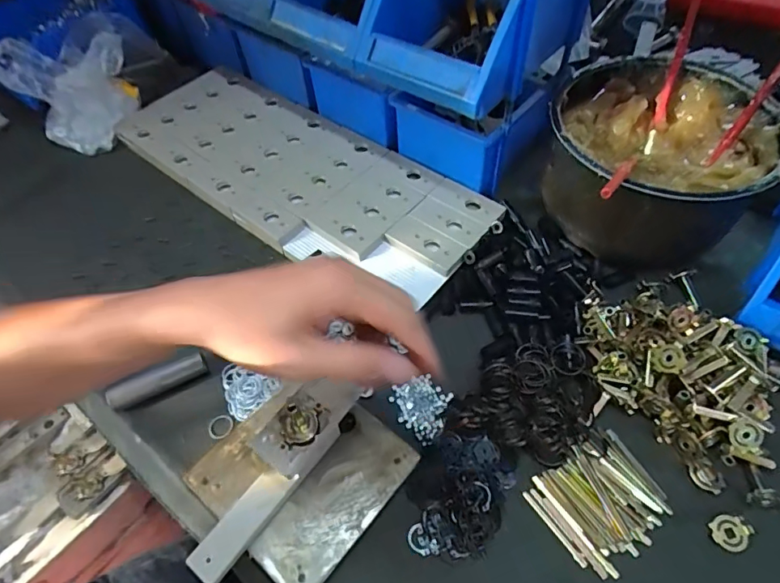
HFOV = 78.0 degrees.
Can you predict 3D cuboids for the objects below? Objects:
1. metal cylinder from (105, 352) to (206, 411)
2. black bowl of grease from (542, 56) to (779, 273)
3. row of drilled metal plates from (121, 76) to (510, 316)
[{"bbox_3d":[-0.232,0.089,0.483,0.095,0.017,0.017,-24,57,-11],"label":"metal cylinder"},{"bbox_3d":[0.297,-0.152,0.556,0.225,0.113,0.234,20,60,17],"label":"black bowl of grease"},{"bbox_3d":[-0.139,-0.172,0.660,0.545,0.010,0.205,33,62,23],"label":"row of drilled metal plates"}]

